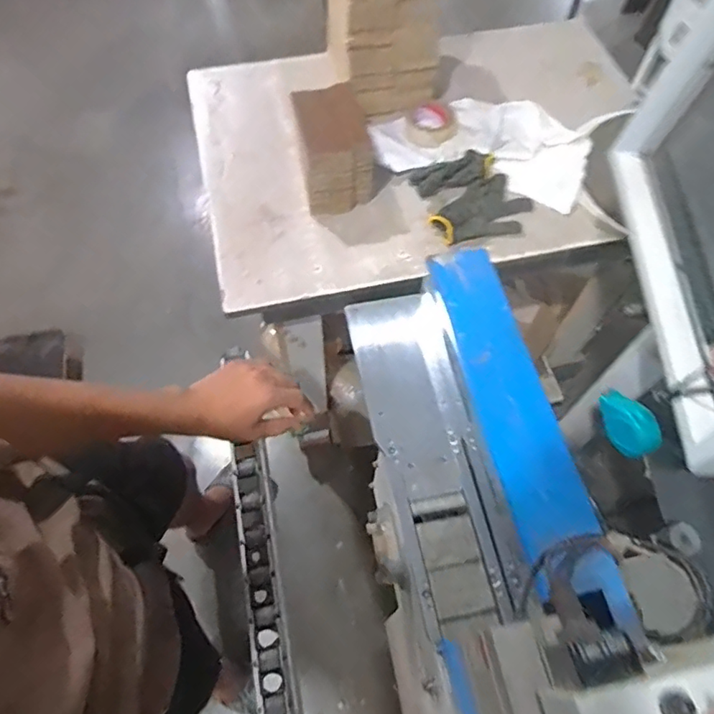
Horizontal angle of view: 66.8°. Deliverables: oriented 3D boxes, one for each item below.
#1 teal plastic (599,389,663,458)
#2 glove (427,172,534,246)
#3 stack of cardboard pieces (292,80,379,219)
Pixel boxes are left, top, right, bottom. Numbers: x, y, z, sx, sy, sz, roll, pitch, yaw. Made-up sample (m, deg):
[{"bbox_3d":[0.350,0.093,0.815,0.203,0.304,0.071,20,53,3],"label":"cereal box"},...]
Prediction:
[{"bbox_3d":[0.313,0.075,0.626,0.034,0.048,0.081,-21,63,-12],"label":"teal plastic"},{"bbox_3d":[0.243,-0.282,1.037,0.211,0.025,0.131,-28,65,-15],"label":"glove"},{"bbox_3d":[-0.039,-0.392,1.039,0.133,0.144,0.184,-9,61,-6],"label":"stack of cardboard pieces"}]

